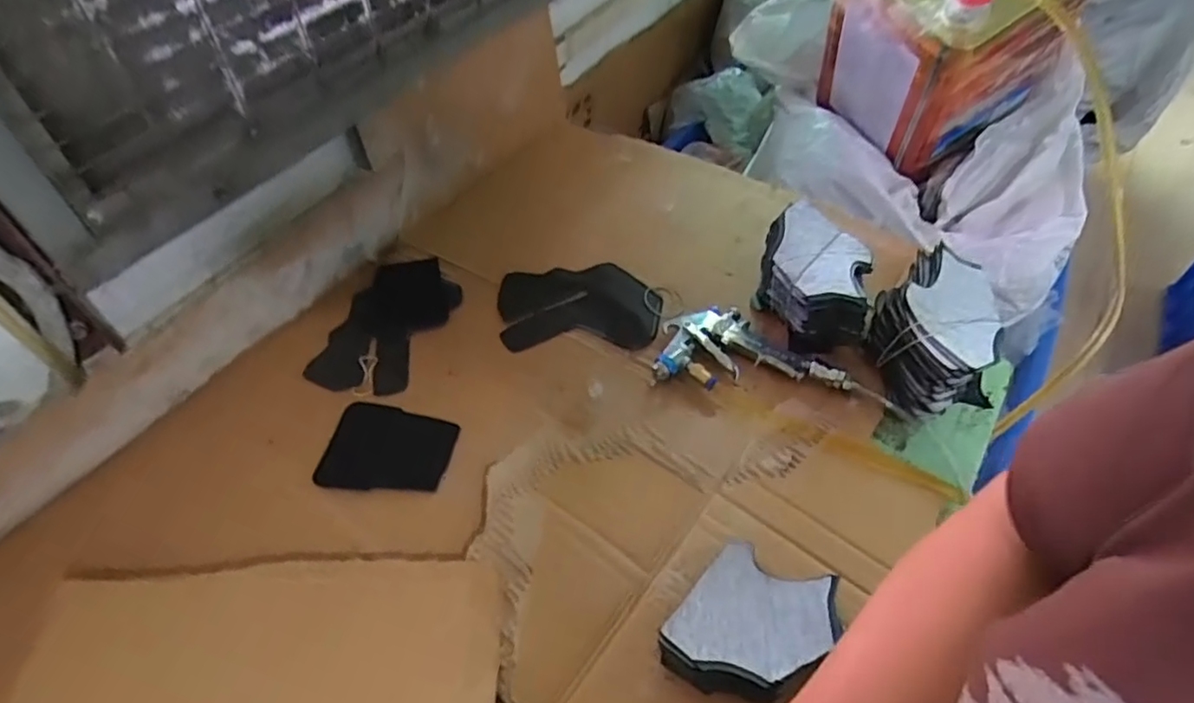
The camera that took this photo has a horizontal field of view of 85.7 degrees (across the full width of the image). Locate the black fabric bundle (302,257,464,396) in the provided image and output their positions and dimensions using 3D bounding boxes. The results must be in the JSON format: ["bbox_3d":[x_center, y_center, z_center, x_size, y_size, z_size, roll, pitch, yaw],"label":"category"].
[{"bbox_3d":[-0.247,-0.036,0.770,0.124,0.022,0.200,17,53,13],"label":"black fabric bundle"}]

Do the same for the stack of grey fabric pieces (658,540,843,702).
[{"bbox_3d":[0.128,0.223,0.525,0.107,0.037,0.134,35,59,24],"label":"stack of grey fabric pieces"}]

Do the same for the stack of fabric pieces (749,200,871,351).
[{"bbox_3d":[0.244,-0.076,0.725,0.112,0.106,0.135,6,52,4],"label":"stack of fabric pieces"}]

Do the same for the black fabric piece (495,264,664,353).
[{"bbox_3d":[-0.022,-0.055,0.769,0.184,0.012,0.127,-5,52,-5],"label":"black fabric piece"}]

